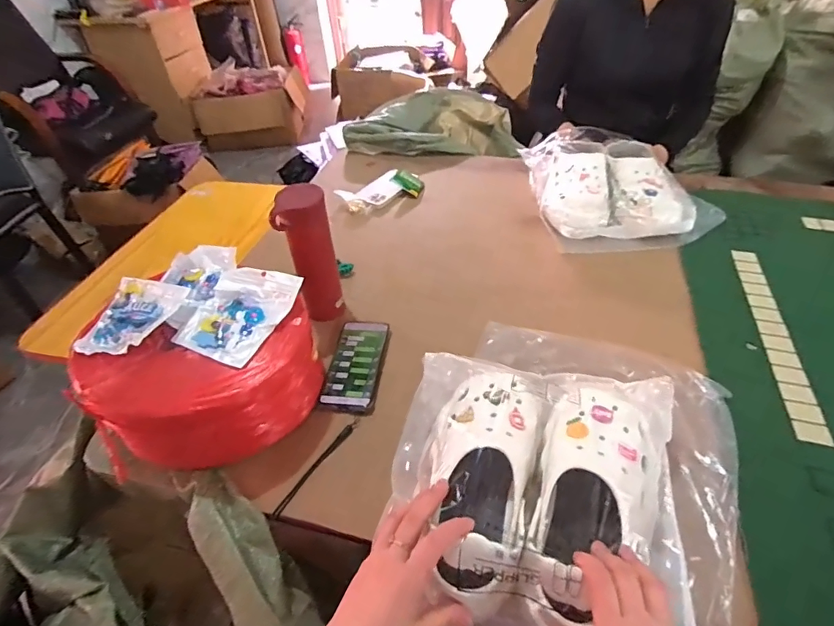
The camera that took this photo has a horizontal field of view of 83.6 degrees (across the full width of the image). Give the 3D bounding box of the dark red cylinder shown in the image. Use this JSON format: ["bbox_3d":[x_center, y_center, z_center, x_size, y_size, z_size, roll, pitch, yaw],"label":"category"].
[{"bbox_3d":[-0.154,-0.070,0.693,0.072,0.225,0.058,-12,44,-7],"label":"dark red cylinder"}]

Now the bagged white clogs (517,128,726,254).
[{"bbox_3d":[0.409,-0.279,0.978,0.321,0.077,0.377,-5,43,0],"label":"bagged white clogs"}]

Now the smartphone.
[{"bbox_3d":[-0.088,0.074,0.689,0.075,0.012,0.166,2,44,8],"label":"smartphone"}]

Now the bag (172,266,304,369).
[{"bbox_3d":[-0.225,-0.002,0.586,0.117,0.031,0.137,12,46,17],"label":"bag"}]

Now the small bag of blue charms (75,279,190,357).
[{"bbox_3d":[-0.353,0.004,0.571,0.092,0.030,0.107,11,45,16],"label":"small bag of blue charms"}]

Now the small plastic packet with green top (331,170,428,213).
[{"bbox_3d":[-0.078,-0.275,1.040,0.194,0.032,0.093,-23,46,-19],"label":"small plastic packet with green top"}]

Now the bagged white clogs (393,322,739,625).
[{"bbox_3d":[0.171,0.155,0.535,0.373,0.112,0.429,12,46,17],"label":"bagged white clogs"}]

